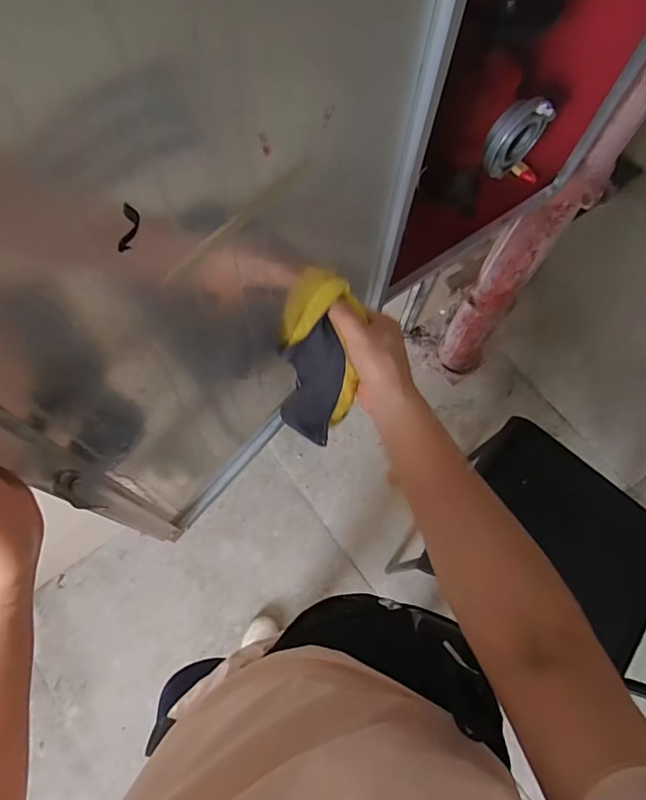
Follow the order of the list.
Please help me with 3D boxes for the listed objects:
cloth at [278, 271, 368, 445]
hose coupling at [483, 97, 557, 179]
[{"bbox_3d":[-0.005,-0.036,0.473,0.071,0.038,0.165,-1,101,-3],"label":"cloth"},{"bbox_3d":[0.246,-0.339,0.644,0.087,0.084,0.038,-35,77,-13],"label":"hose coupling"}]

